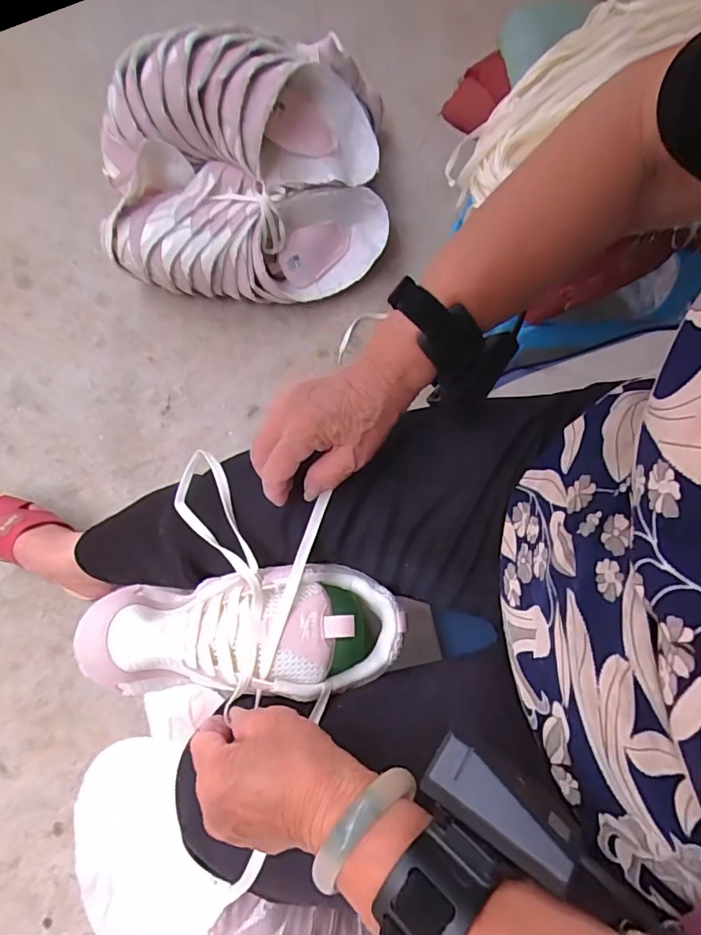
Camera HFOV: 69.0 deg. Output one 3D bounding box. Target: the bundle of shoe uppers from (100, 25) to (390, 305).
[{"bbox_3d":[-0.163,-0.421,0.753,0.423,0.237,0.269,-17,74,-7],"label":"bundle of shoe uppers"}]

